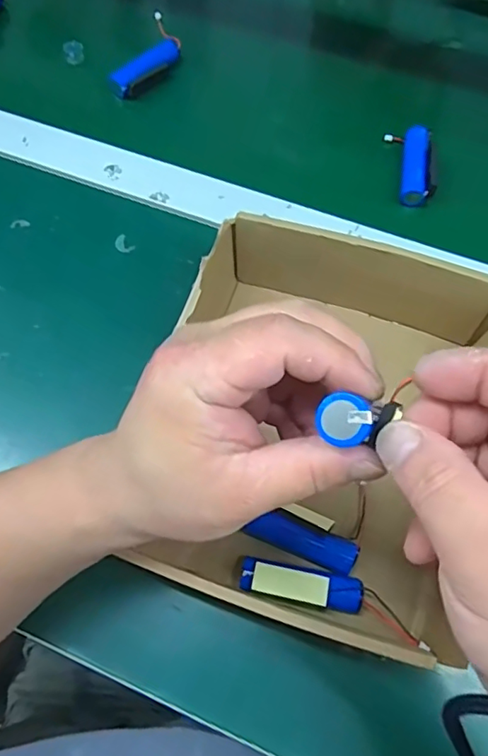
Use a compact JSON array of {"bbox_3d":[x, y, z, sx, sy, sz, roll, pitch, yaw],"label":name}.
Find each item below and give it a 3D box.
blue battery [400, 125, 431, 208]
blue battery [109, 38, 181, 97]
[{"bbox_3d":[0.132,-0.164,0.425,0.019,0.015,0.068,9,68,5],"label":"blue battery"},{"bbox_3d":[-0.084,-0.263,0.469,0.071,0.015,0.015,-41,72,-14],"label":"blue battery"}]

